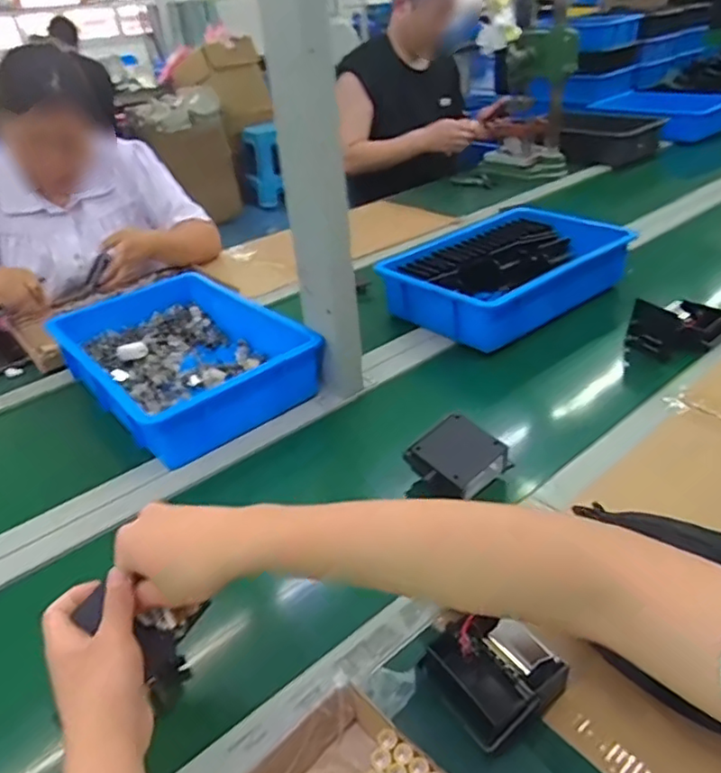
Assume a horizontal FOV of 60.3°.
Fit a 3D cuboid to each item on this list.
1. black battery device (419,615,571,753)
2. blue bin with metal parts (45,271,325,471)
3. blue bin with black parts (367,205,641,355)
[{"bbox_3d":[0.104,0.232,0.510,0.084,0.035,0.099,-24,37,-26],"label":"black battery device"},{"bbox_3d":[-0.283,-0.053,0.965,0.280,0.089,0.424,-26,38,-29],"label":"blue bin with metal parts"},{"bbox_3d":[0.255,-0.200,1.110,0.398,0.104,0.269,-26,38,-29],"label":"blue bin with black parts"}]

